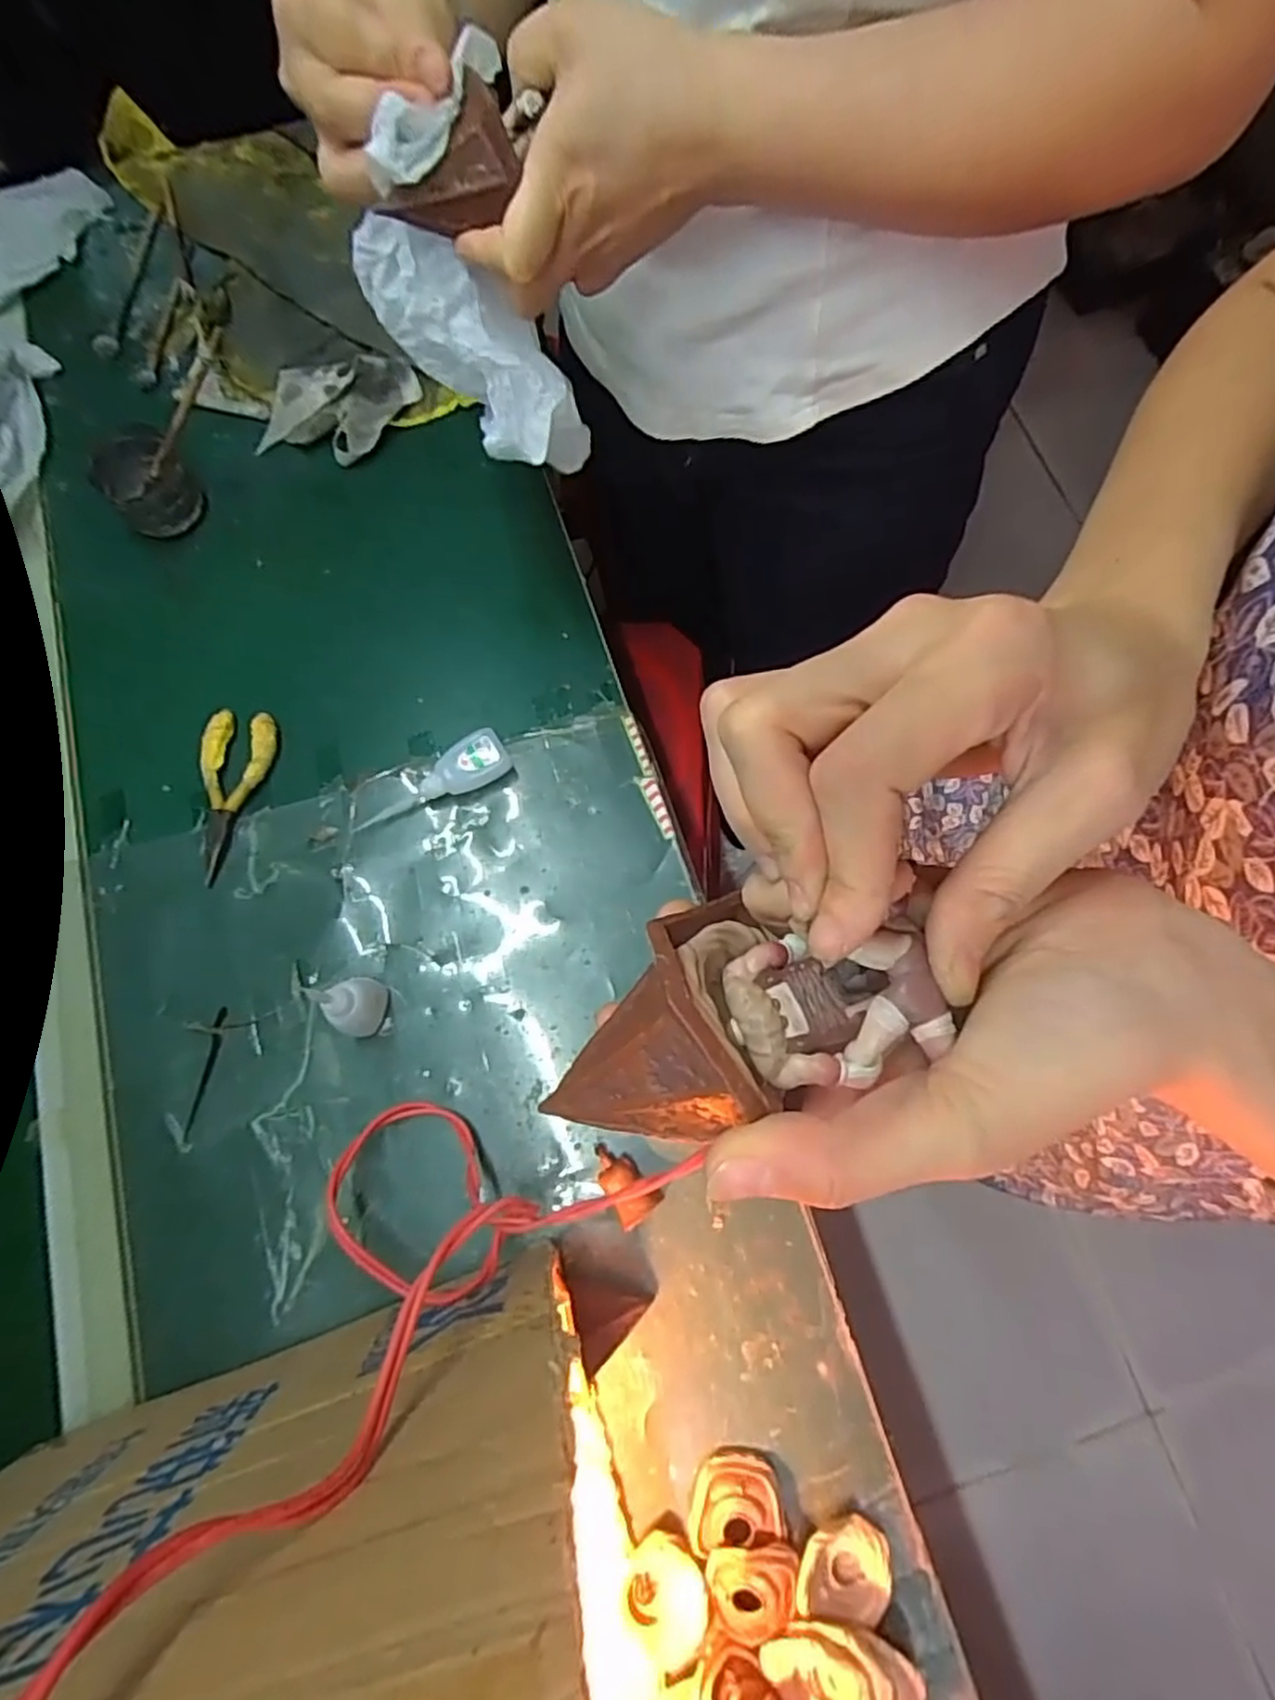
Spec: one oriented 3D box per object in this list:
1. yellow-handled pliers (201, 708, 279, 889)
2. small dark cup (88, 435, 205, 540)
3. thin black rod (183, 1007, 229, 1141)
[{"bbox_3d":[-0.294,-0.041,0.528,0.050,0.014,0.126,6,74,-1],"label":"yellow-handled pliers"},{"bbox_3d":[-0.387,-0.288,0.581,0.081,0.038,0.063,43,77,10],"label":"small dark cup"},{"bbox_3d":[-0.280,0.144,0.479,0.008,0.009,0.081,5,74,-1],"label":"thin black rod"}]

